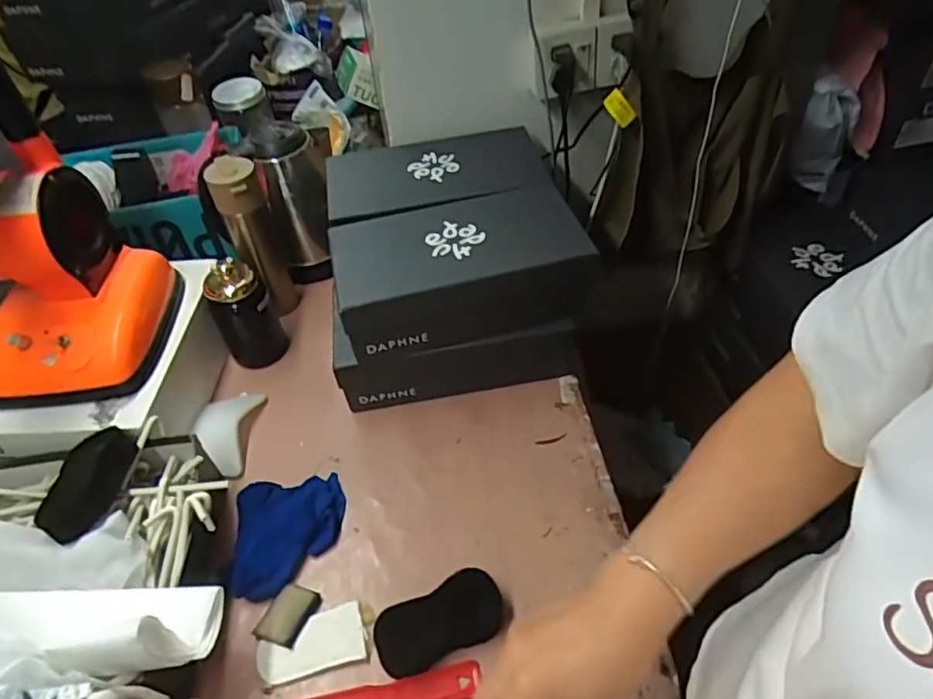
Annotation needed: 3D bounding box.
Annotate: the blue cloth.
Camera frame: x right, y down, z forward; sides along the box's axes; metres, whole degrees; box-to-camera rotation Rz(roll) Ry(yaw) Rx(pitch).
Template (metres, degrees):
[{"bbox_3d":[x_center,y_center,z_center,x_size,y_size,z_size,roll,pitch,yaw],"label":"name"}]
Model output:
[{"bbox_3d":[-0.194,0.199,0.668,0.113,0.033,0.130,-9,47,-3],"label":"blue cloth"}]

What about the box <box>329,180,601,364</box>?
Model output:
[{"bbox_3d":[-0.007,-0.108,0.753,0.299,0.102,0.182,-13,47,-7],"label":"box"}]

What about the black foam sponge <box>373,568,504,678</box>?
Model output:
[{"bbox_3d":[-0.026,0.265,0.591,0.126,0.026,0.060,-25,50,-17],"label":"black foam sponge"}]

